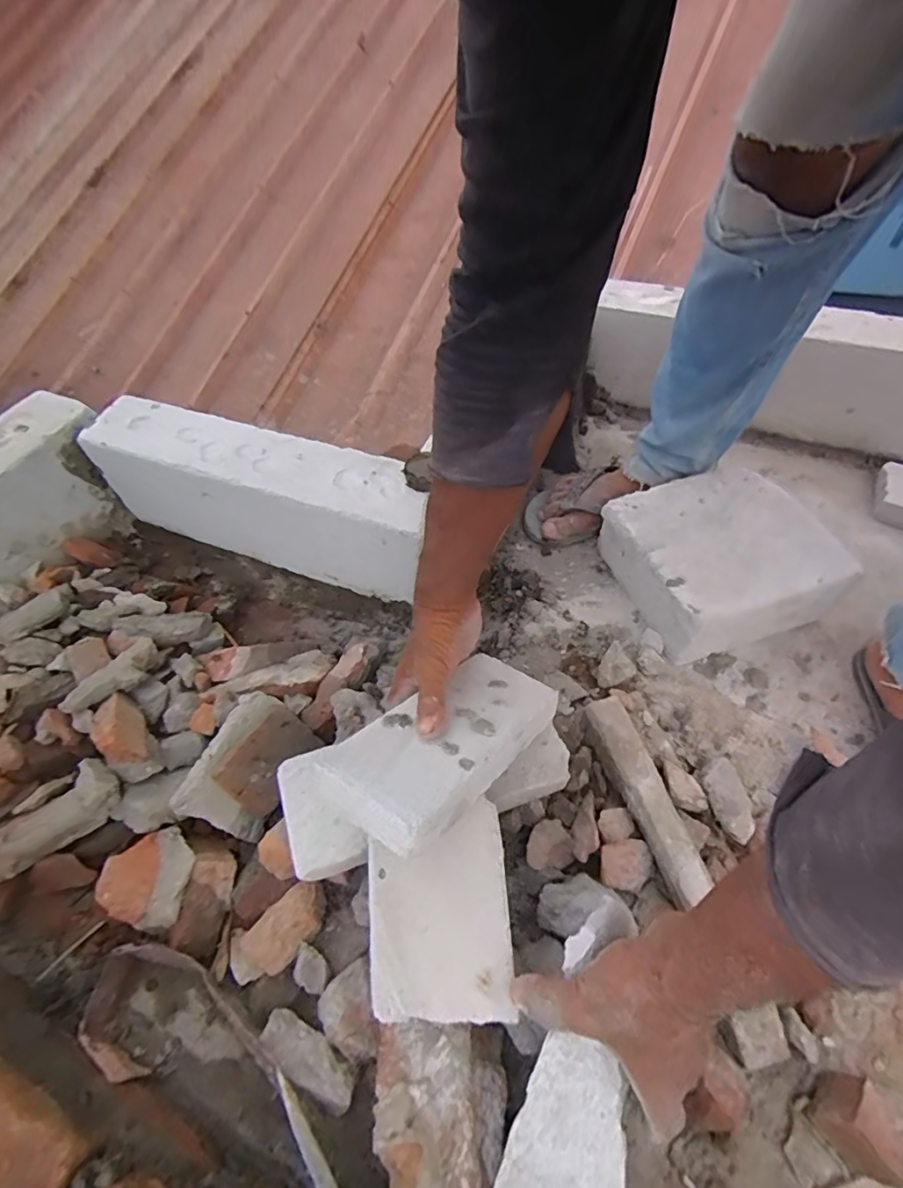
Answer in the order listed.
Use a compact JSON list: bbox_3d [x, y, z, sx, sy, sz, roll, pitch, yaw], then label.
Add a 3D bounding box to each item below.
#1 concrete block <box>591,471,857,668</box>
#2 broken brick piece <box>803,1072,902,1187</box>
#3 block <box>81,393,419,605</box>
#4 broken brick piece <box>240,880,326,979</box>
[{"bbox_3d":[0.323,-0.042,0.655,0.203,0.107,0.199,-16,54,-8],"label":"concrete block"},{"bbox_3d":[0.294,0.383,0.380,0.039,0.050,0.049,-30,57,-18],"label":"broken brick piece"},{"bbox_3d":[-0.241,-0.127,0.694,0.466,0.147,0.099,17,56,16],"label":"block"},{"bbox_3d":[-0.143,0.289,0.462,0.073,0.021,0.042,-40,60,-23],"label":"broken brick piece"}]

